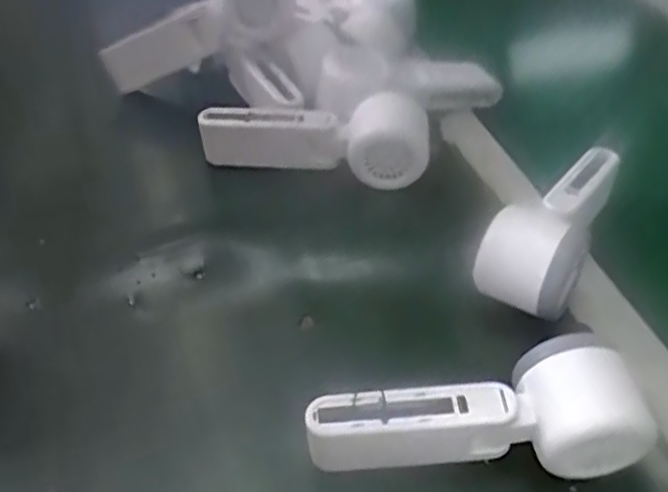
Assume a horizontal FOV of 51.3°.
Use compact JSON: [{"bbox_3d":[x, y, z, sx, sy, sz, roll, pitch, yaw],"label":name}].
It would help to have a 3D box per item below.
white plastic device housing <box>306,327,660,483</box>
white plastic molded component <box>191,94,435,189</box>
[{"bbox_3d":[0.073,0.086,0.356,0.168,0.053,0.052,-1,45,-4],"label":"white plastic device housing"},{"bbox_3d":[-0.013,-0.075,0.504,0.162,0.058,0.042,4,45,1],"label":"white plastic molded component"}]

